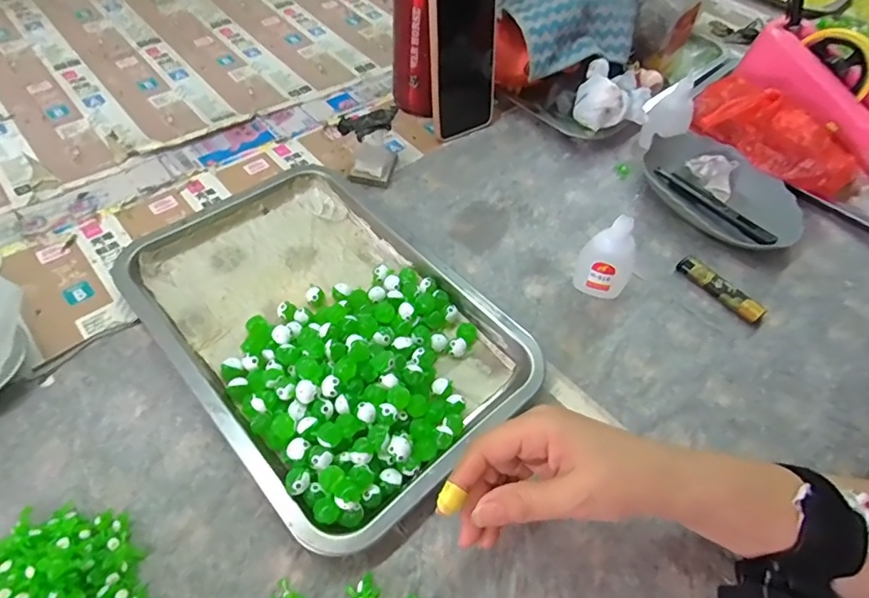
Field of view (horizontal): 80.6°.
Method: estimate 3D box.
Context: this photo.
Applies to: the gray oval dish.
[{"bbox_3d":[0.292,-0.112,0.526,0.107,0.029,0.169,-26,60,-22],"label":"gray oval dish"}]

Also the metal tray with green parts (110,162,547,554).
[{"bbox_3d":[-0.086,0.013,0.400,0.214,0.034,0.302,-36,65,-27],"label":"metal tray with green parts"}]

